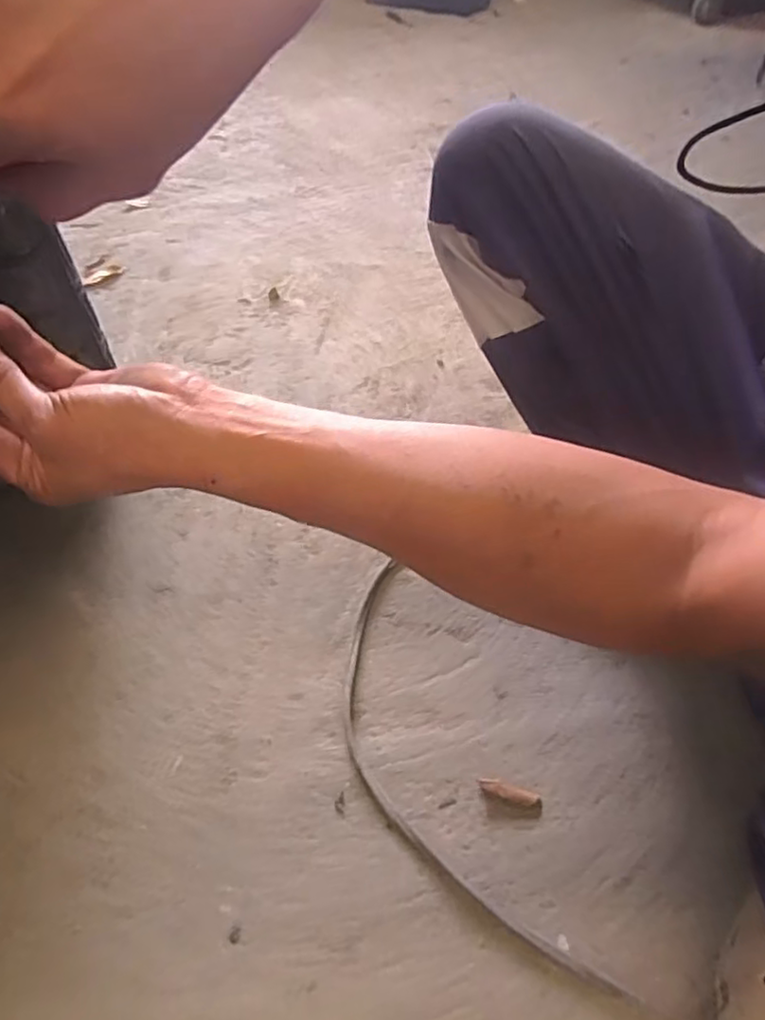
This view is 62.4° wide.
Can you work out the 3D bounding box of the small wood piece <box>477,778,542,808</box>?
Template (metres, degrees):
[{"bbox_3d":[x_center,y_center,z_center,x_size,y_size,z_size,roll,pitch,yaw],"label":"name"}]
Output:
[{"bbox_3d":[0.108,0.242,0.540,0.052,0.011,0.014,16,52,16],"label":"small wood piece"}]

